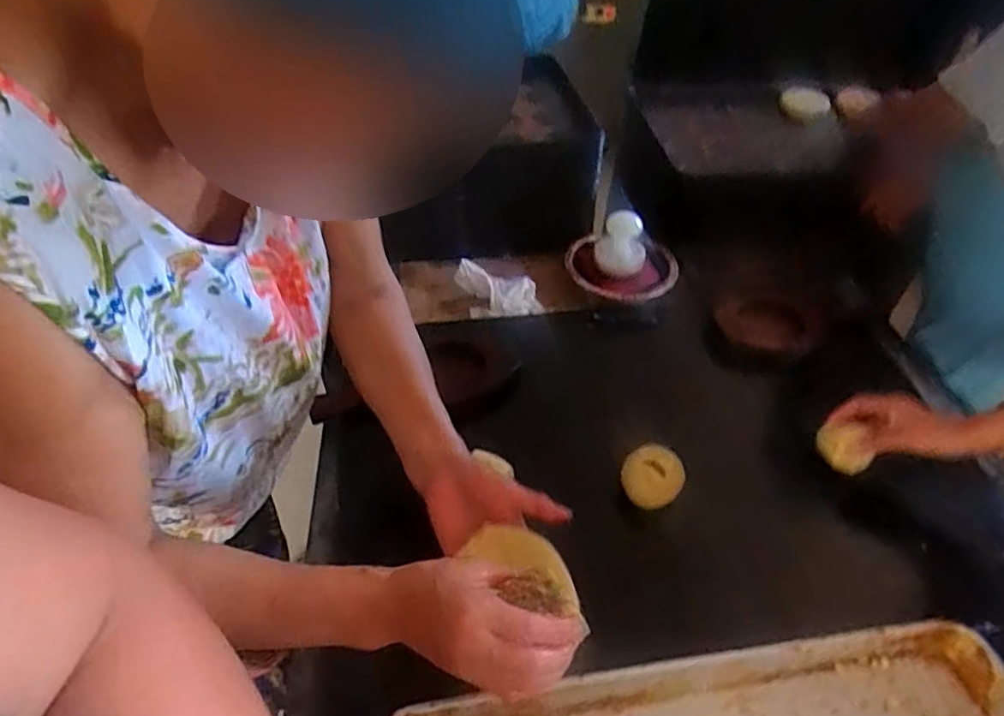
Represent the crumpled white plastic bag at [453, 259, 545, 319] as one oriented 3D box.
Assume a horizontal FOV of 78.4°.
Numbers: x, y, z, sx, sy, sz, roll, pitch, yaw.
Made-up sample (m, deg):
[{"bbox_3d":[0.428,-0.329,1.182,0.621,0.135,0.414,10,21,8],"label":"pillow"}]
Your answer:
[{"bbox_3d":[-0.010,-0.106,1.009,0.153,0.052,0.073,12,46,10],"label":"crumpled white plastic bag"}]

